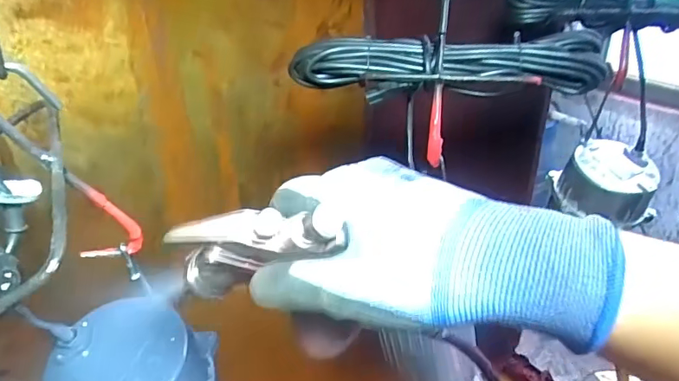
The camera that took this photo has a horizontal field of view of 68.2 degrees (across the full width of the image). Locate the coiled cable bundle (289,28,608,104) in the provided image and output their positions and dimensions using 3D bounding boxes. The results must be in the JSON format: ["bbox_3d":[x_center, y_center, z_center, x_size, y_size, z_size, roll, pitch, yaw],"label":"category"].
[{"bbox_3d":[0.125,-0.141,0.593,0.361,0.058,0.098,-2,31,1],"label":"coiled cable bundle"}]

